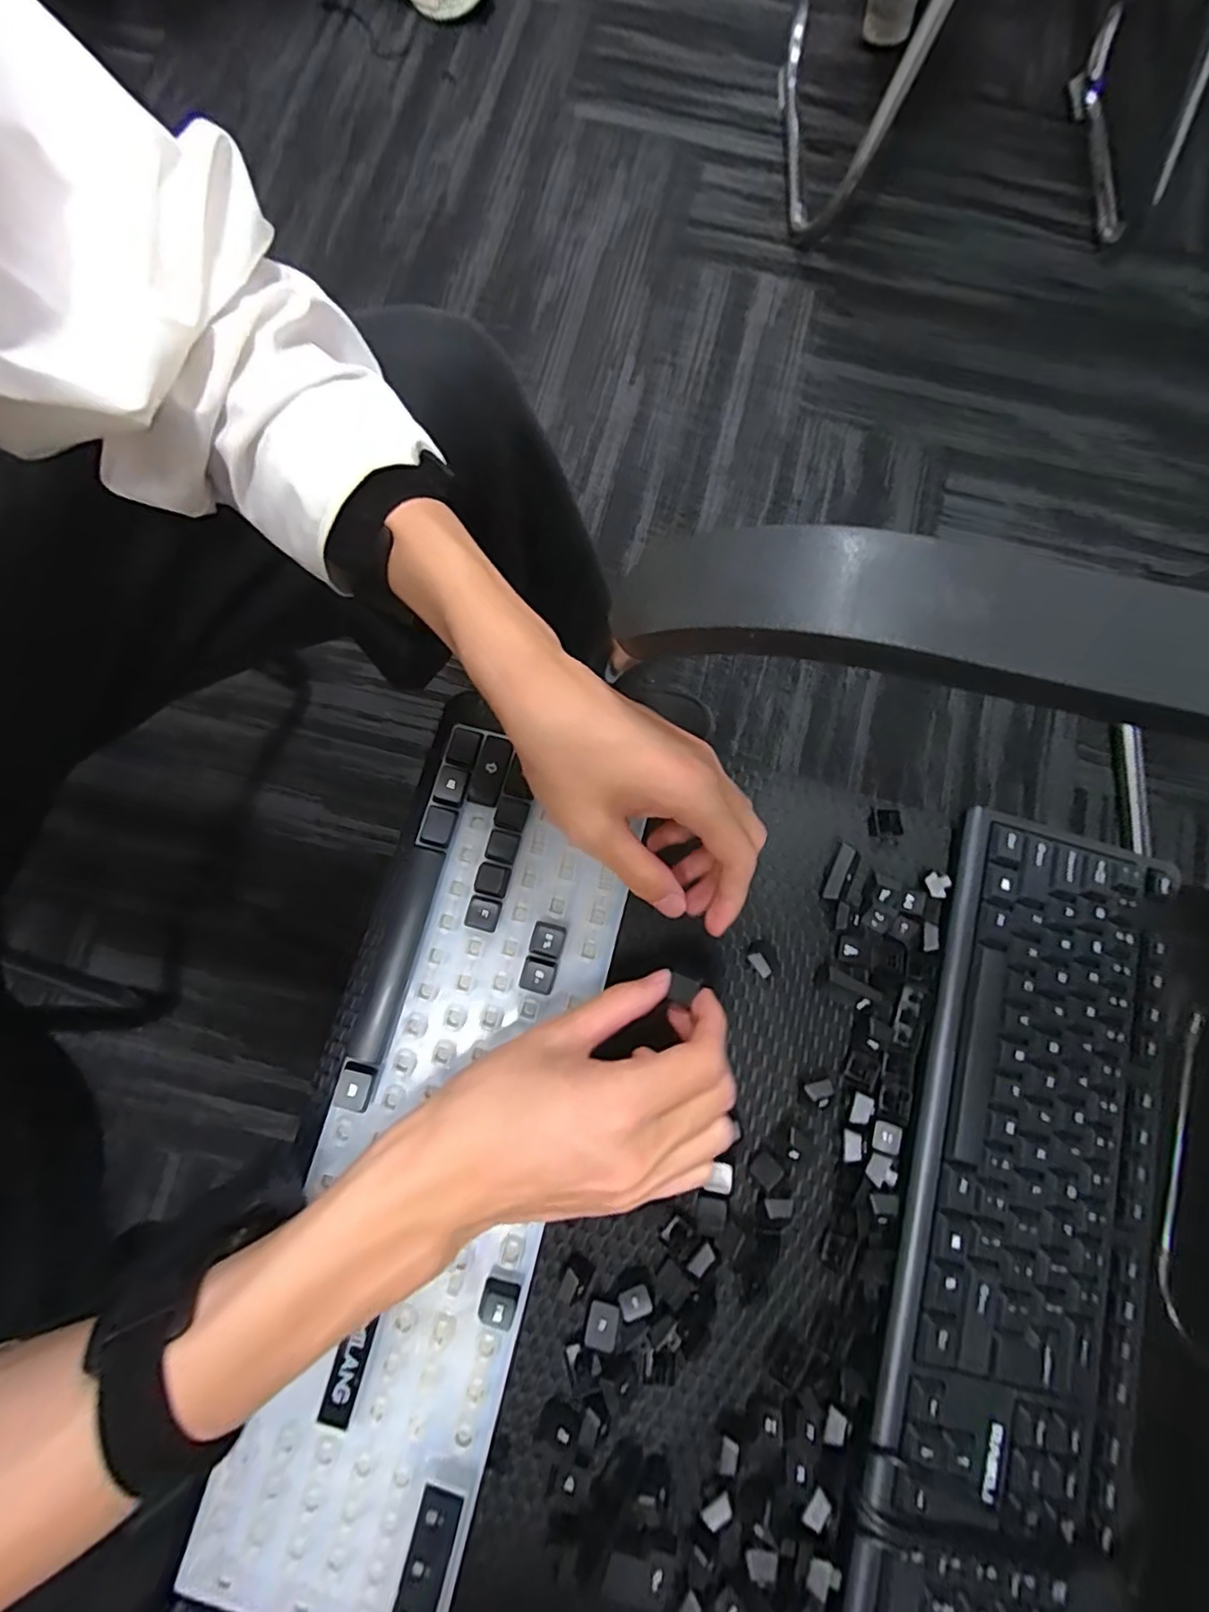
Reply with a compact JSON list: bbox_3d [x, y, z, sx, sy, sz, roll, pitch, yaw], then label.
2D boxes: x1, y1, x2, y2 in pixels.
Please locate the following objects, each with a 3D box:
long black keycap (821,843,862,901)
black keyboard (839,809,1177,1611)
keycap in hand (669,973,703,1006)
[{"bbox_3d":[0.140,0.040,0.357,0.013,0.010,0.035,26,81,4],"label":"long black keycap"},{"bbox_3d":[0.226,0.224,0.320,0.134,0.016,0.434,15,80,2],"label":"black keyboard"},{"bbox_3d":[0.039,0.090,0.297,0.015,0.005,0.013,17,80,2],"label":"keycap in hand"}]

